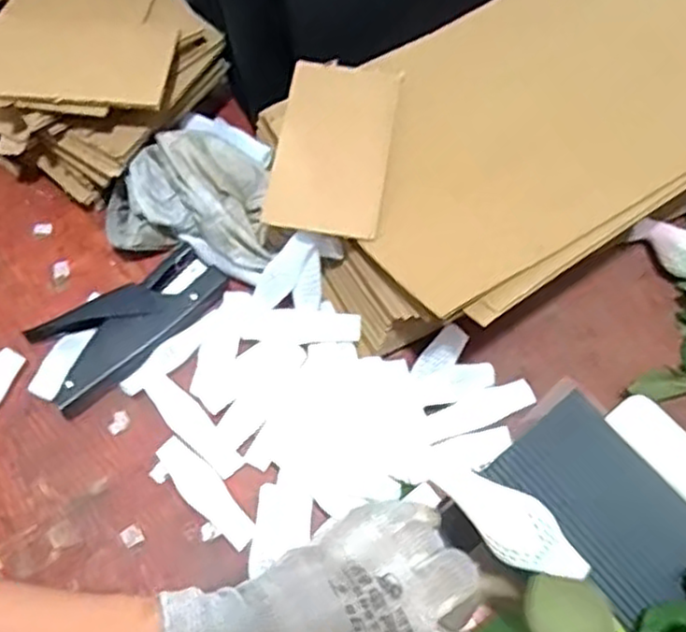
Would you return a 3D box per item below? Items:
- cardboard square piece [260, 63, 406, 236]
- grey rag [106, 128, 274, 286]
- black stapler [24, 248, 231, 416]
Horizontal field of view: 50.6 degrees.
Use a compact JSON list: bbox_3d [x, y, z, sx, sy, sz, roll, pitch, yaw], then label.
[{"bbox_3d":[-0.006,-0.122,0.523,0.079,0.009,0.142,12,67,-6],"label":"cardboard square piece"},{"bbox_3d":[-0.114,-0.091,0.569,0.145,0.052,0.105,14,67,5],"label":"grey rag"},{"bbox_3d":[-0.158,0.008,0.551,0.144,0.022,0.072,-28,70,-12],"label":"black stapler"}]

